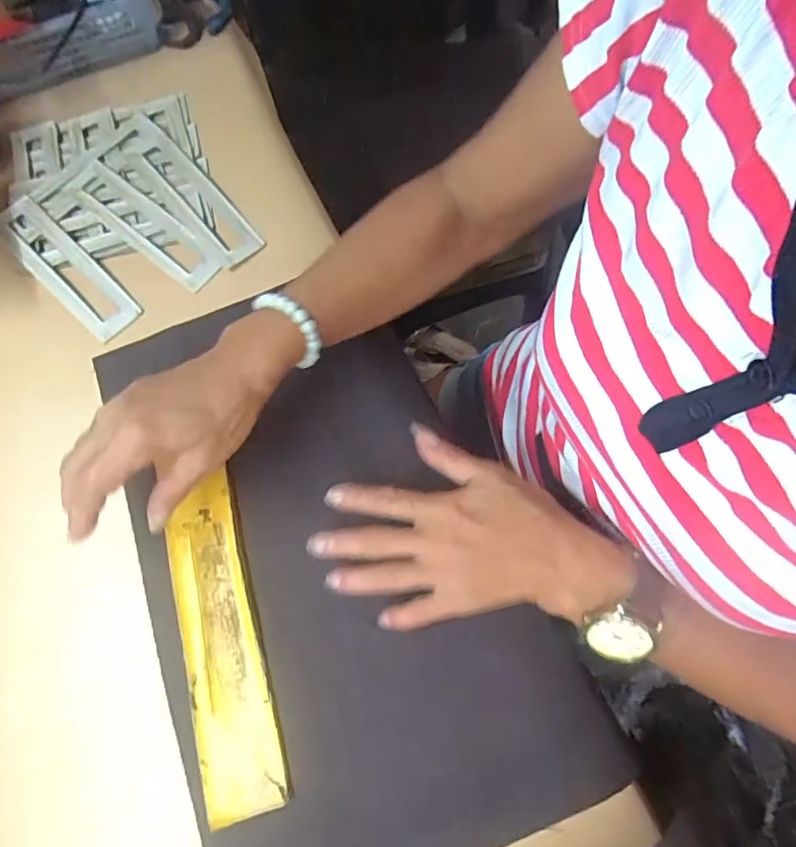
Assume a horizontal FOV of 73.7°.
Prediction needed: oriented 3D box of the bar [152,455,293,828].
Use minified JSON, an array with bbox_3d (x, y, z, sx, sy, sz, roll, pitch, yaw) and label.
[{"bbox_3d":[-0.111,0.132,0.332,0.049,0.008,0.193,-16,70,-3],"label":"bar"}]

